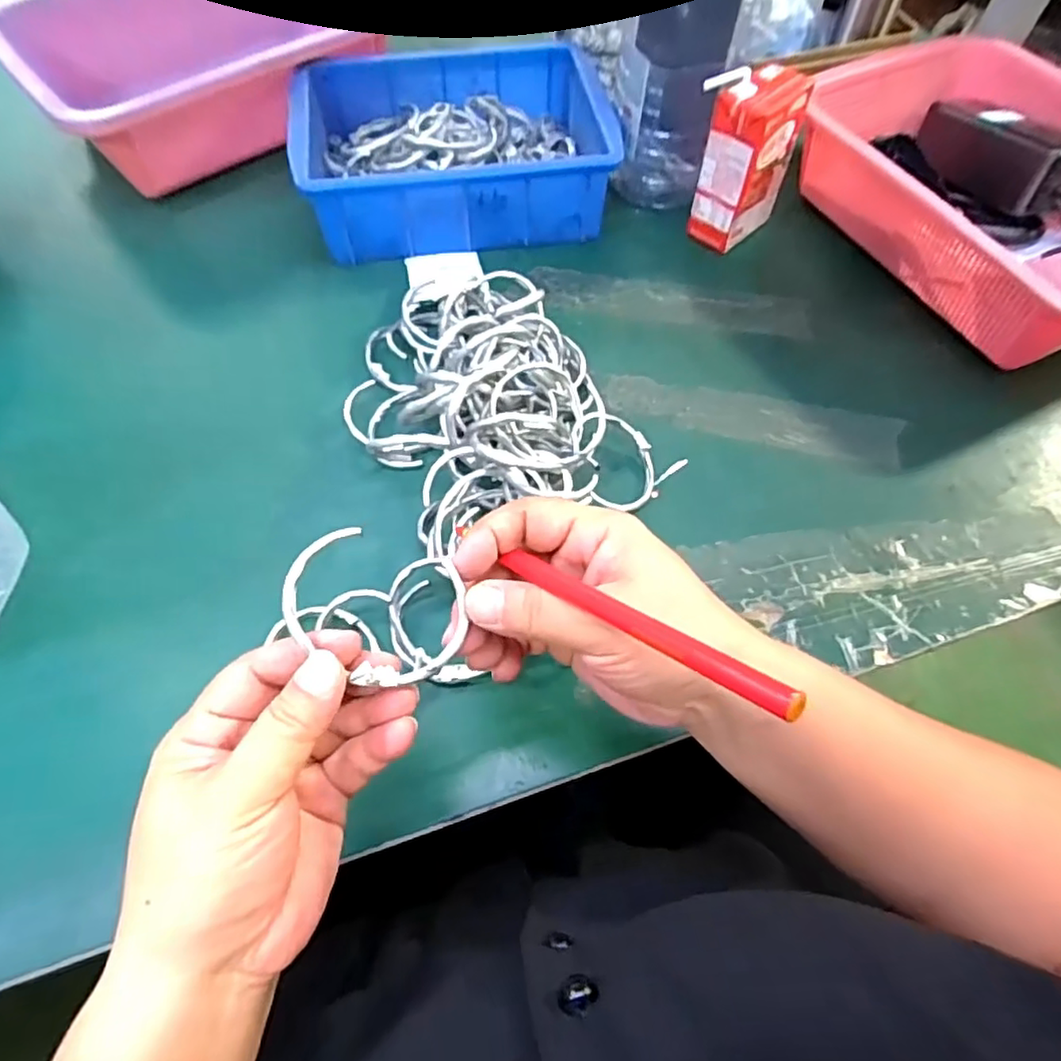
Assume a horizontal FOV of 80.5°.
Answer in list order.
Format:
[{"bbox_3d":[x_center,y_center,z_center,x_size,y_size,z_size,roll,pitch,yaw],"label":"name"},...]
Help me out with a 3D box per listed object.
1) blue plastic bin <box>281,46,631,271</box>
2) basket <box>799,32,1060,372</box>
[{"bbox_3d":[-0.062,-0.317,0.516,0.233,0.067,0.172,-7,61,-6],"label":"blue plastic bin"},{"bbox_3d":[0.356,-0.259,0.482,0.213,0.098,0.305,-25,65,-15],"label":"basket"}]

